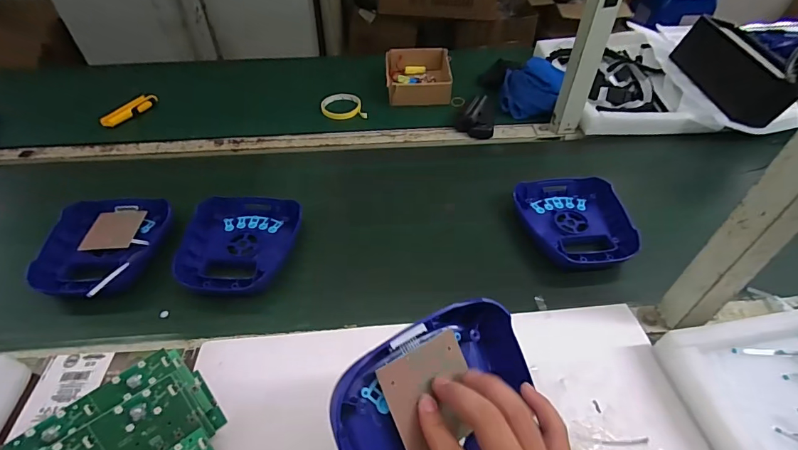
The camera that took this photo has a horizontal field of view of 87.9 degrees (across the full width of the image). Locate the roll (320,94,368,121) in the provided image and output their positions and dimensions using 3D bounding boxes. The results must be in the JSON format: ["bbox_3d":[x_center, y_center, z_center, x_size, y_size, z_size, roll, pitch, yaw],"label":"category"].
[{"bbox_3d":[-0.121,-0.262,0.919,0.099,0.019,0.099,0,46,0],"label":"roll"}]

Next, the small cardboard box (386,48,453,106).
[{"bbox_3d":[0.047,-0.341,0.948,0.152,0.051,0.172,-1,46,-1],"label":"small cardboard box"}]

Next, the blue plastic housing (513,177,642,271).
[{"bbox_3d":[0.279,-0.009,0.657,0.163,0.032,0.187,-11,47,-10],"label":"blue plastic housing"}]

